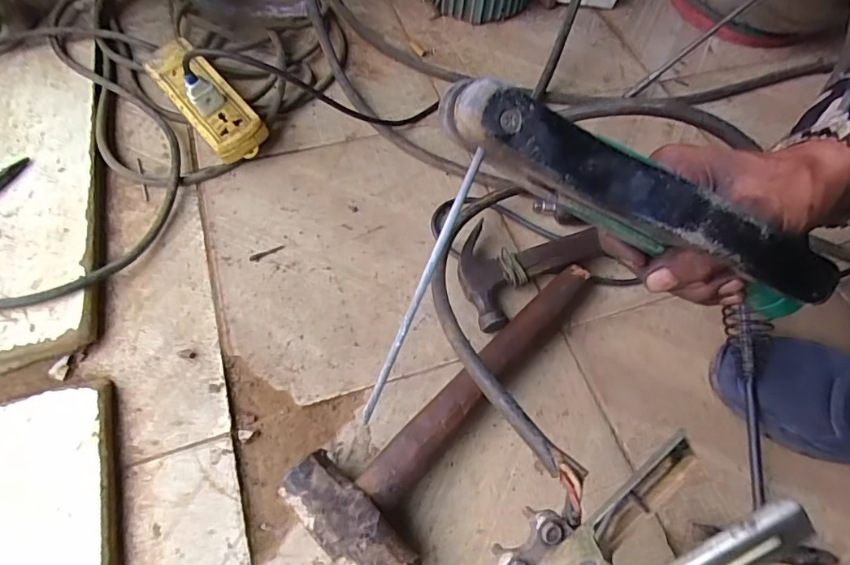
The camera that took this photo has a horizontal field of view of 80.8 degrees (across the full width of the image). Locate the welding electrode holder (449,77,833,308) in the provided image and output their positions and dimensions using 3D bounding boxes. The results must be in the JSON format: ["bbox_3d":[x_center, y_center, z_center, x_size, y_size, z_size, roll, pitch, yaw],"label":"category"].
[{"bbox_3d":[0.103,-0.037,0.228,0.203,0.035,0.027,22,57,-10],"label":"welding electrode holder"}]

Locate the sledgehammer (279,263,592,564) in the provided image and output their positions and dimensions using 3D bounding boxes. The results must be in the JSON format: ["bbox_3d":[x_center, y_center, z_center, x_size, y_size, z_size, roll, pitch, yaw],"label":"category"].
[{"bbox_3d":[0.052,0.105,0.409,0.322,0.045,0.108,-33,67,-21],"label":"sledgehammer"}]

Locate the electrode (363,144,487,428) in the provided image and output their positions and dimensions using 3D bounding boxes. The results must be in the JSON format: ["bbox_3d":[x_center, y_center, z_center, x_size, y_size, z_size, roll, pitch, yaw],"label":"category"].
[{"bbox_3d":[-0.002,0.004,0.237,0.004,0.004,0.141,26,101,11],"label":"electrode"}]

